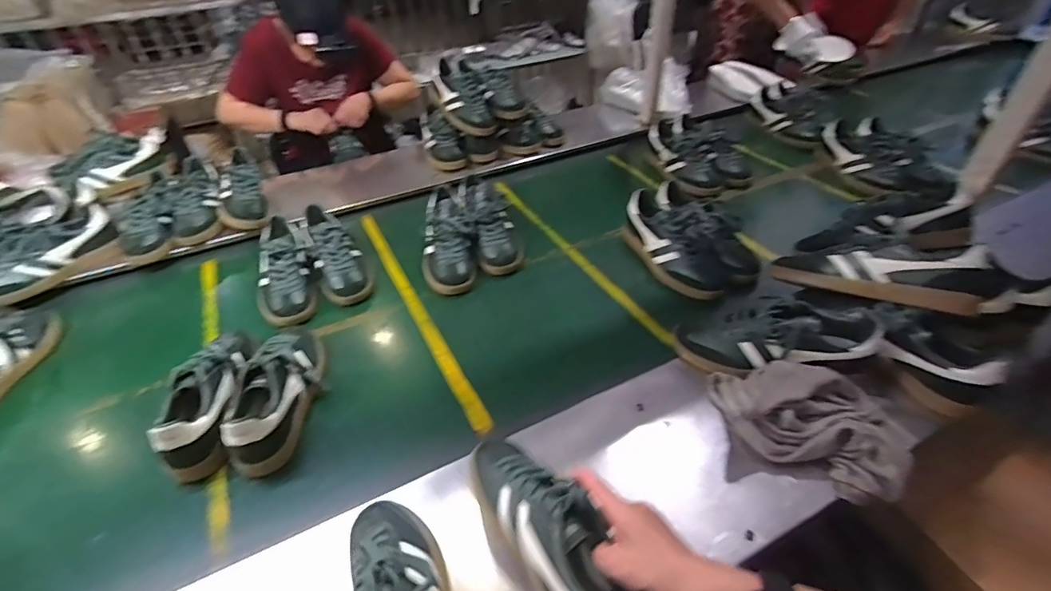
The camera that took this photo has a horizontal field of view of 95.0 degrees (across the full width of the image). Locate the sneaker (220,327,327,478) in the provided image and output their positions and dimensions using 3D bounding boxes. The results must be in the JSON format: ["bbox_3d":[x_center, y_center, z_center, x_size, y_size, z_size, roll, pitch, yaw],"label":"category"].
[{"bbox_3d":[-0.360,0.132,0.716,0.091,0.095,0.240,-5,40,-4],"label":"sneaker"}]

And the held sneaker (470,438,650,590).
[{"bbox_3d":[0.021,0.244,0.482,0.087,0.118,0.258,-21,34,-21],"label":"held sneaker"}]

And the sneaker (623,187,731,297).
[{"bbox_3d":[0.302,-0.108,0.969,0.105,0.102,0.256,-19,43,-19],"label":"sneaker"}]

